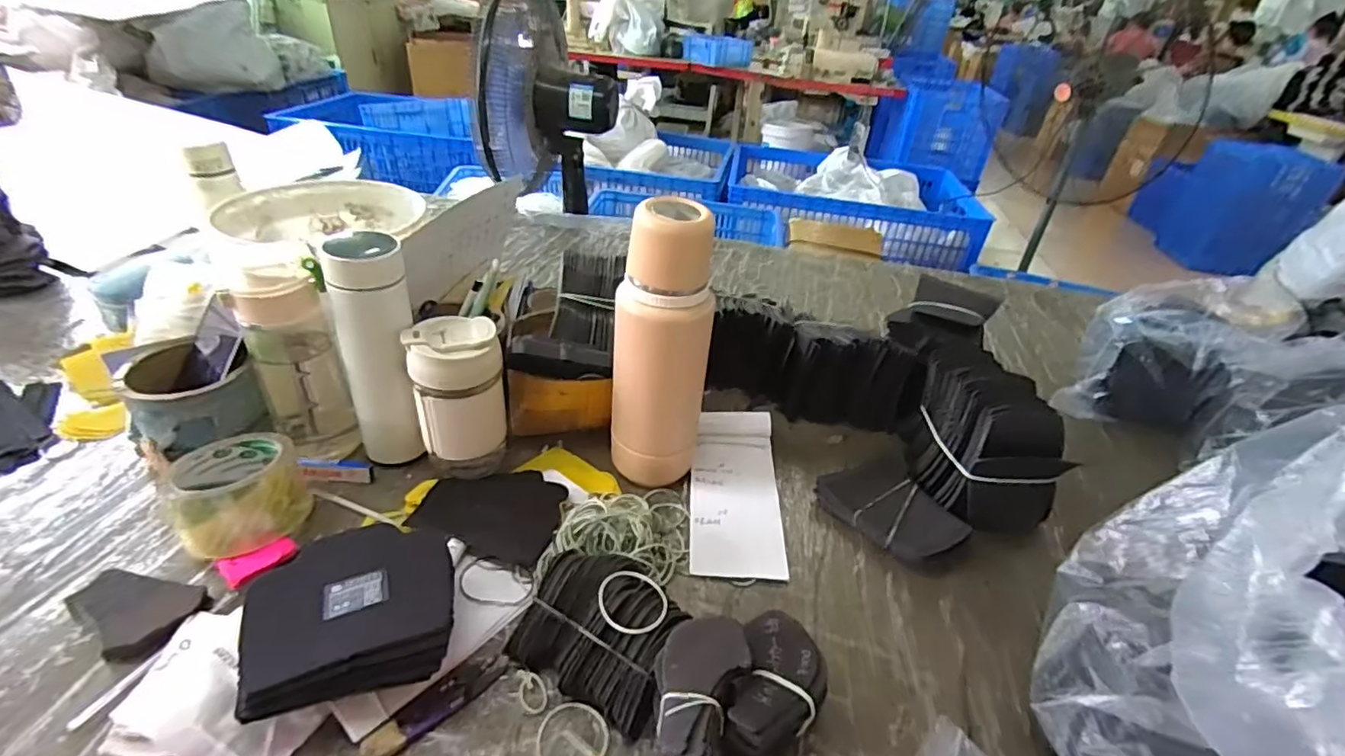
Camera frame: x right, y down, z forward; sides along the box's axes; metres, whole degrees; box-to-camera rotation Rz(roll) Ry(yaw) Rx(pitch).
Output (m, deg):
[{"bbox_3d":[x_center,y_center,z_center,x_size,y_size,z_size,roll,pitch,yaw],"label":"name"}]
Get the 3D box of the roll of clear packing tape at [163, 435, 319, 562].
[{"bbox_3d":[-0.374,0.095,0.514,0.095,0.059,0.101,-18,40,-31],"label":"roll of clear packing tape"}]

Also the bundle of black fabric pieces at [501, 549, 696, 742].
[{"bbox_3d":[-0.047,0.185,0.449,0.112,0.061,0.110,20,36,20],"label":"bundle of black fabric pieces"}]

